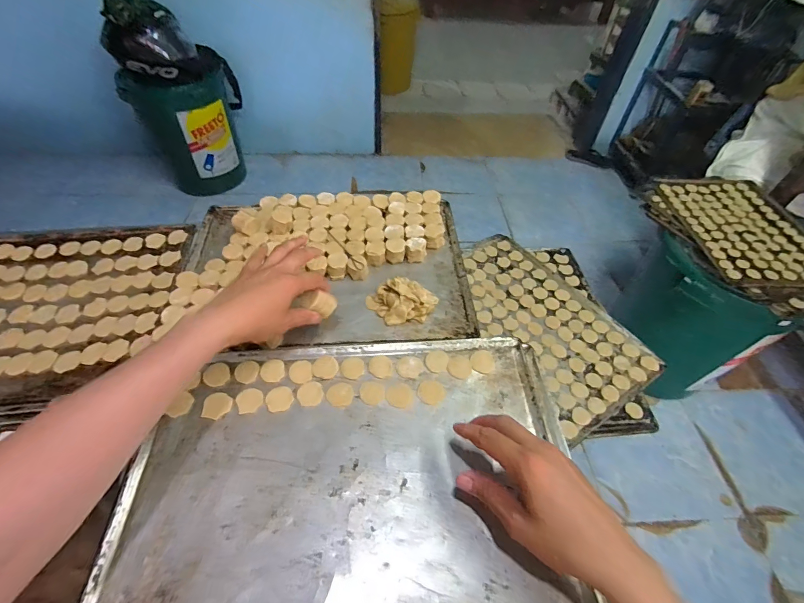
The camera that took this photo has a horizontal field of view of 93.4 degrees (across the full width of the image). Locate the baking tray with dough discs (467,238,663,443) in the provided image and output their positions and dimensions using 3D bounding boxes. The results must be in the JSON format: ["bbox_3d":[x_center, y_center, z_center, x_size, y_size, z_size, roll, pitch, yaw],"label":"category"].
[{"bbox_3d":[0.288,0.031,0.800,0.254,0.017,0.457,-22,55,-20],"label":"baking tray with dough discs"}]

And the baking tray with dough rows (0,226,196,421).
[{"bbox_3d":[-0.571,0.017,0.552,0.440,0.020,0.326,-4,51,-7],"label":"baking tray with dough rows"}]

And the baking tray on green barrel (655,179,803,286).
[{"bbox_3d":[0.957,-0.211,1.047,0.342,0.029,0.460,-2,52,-3],"label":"baking tray on green barrel"}]

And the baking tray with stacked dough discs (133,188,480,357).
[{"bbox_3d":[-0.126,-0.064,0.616,0.454,0.050,0.315,-3,52,-4],"label":"baking tray with stacked dough discs"}]

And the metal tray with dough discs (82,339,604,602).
[{"bbox_3d":[-0.050,0.197,0.394,0.453,0.018,0.343,-1,51,-4],"label":"metal tray with dough discs"}]

